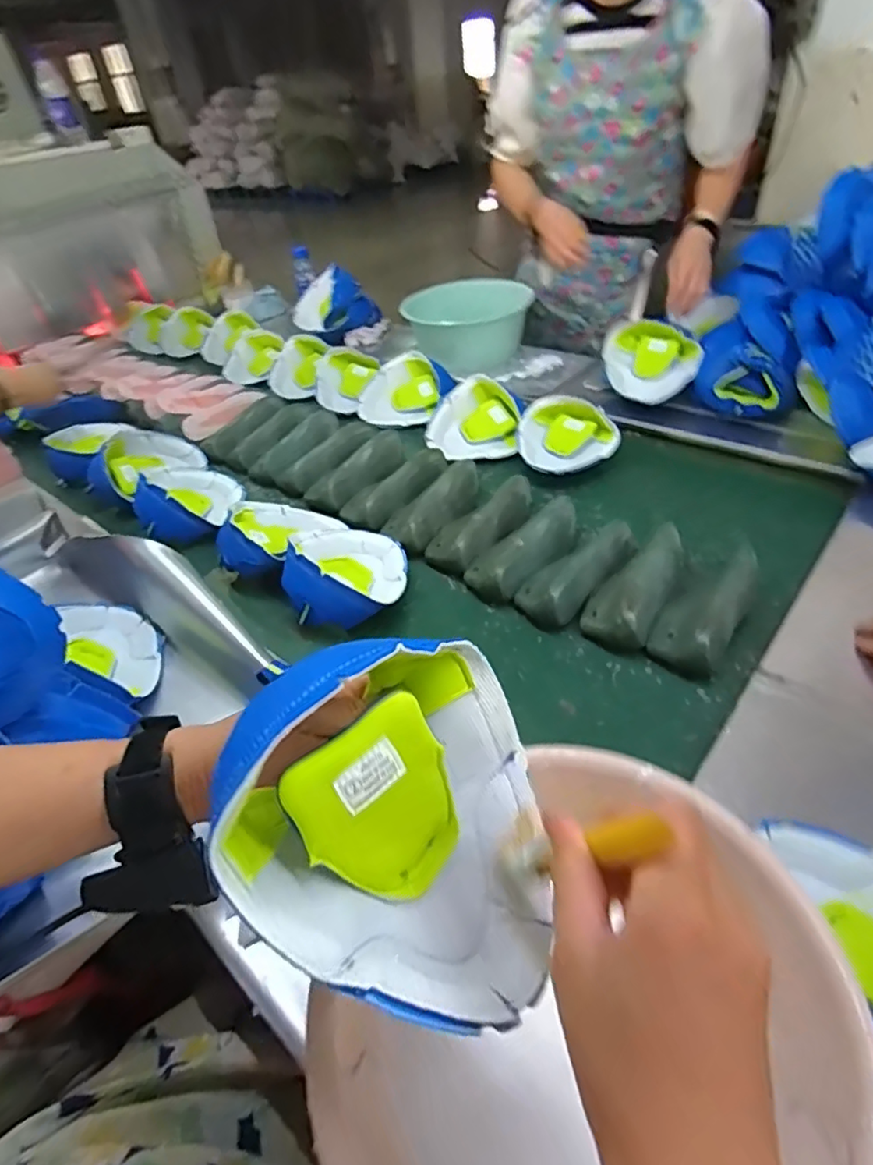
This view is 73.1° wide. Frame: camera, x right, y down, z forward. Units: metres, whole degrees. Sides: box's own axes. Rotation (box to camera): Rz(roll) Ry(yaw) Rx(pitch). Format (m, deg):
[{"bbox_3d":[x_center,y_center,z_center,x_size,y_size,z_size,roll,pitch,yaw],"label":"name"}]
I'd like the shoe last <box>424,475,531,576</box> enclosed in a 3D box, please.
[{"bbox_3d":[0.070,-0.101,0.918,0.089,0.064,0.211,30,54,35],"label":"shoe last"}]

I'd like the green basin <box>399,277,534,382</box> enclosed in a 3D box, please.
[{"bbox_3d":[0.073,-0.648,1.464,0.305,0.131,0.282,-7,41,2],"label":"green basin"}]

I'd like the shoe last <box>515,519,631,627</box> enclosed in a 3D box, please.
[{"bbox_3d":[0.192,-0.024,0.820,0.090,0.065,0.198,27,52,33],"label":"shoe last"}]

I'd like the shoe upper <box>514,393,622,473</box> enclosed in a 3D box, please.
[{"bbox_3d":[0.236,-0.258,1.064,0.177,0.067,0.178,2,42,12],"label":"shoe upper"}]

